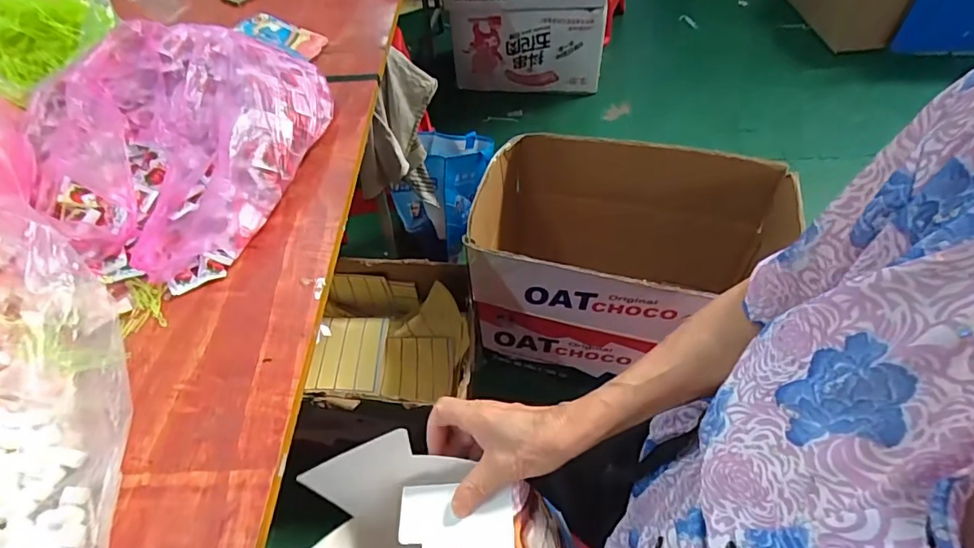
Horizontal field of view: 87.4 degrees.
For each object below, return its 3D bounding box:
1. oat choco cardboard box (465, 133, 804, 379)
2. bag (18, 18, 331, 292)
[{"bbox_3d":[0.280,-0.010,1.077,0.618,0.401,0.392,5,52,8],"label":"oat choco cardboard box"},{"bbox_3d":[-0.368,-0.163,0.596,0.293,0.099,0.345,10,53,12],"label":"bag"}]

